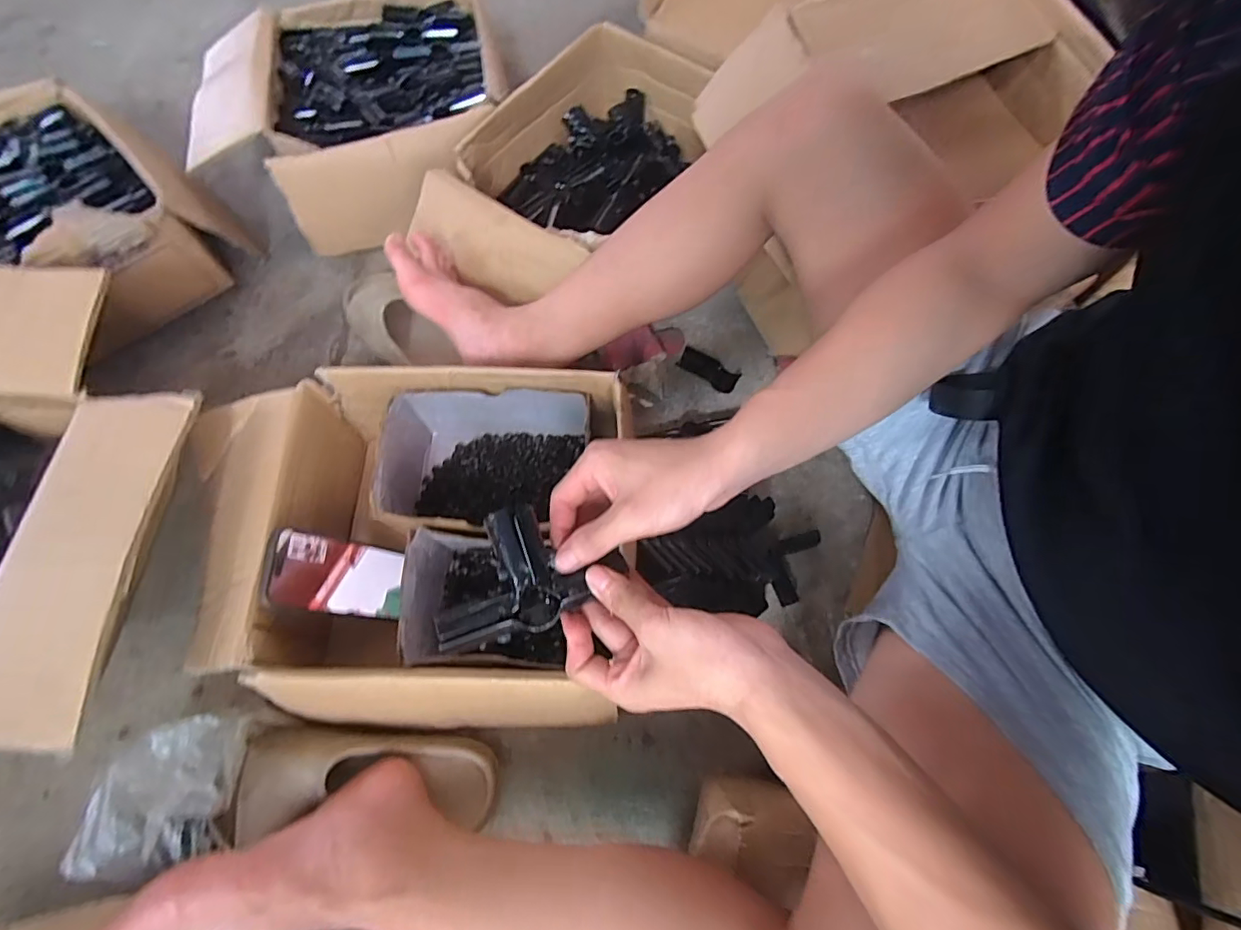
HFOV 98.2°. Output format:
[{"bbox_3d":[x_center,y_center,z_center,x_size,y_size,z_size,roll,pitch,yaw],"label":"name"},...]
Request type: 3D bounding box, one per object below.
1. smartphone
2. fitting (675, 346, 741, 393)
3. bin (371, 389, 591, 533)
[{"bbox_3d":[-0.269,0.107,0.518,0.005,0.135,0.070,-14,65,29],"label":"smartphone"},{"bbox_3d":[0.113,-0.124,0.694,0.077,0.016,0.032,29,70,12],"label":"fitting"},{"bbox_3d":[-0.145,0.007,0.584,0.195,0.100,0.149,3,66,2],"label":"bin"}]

